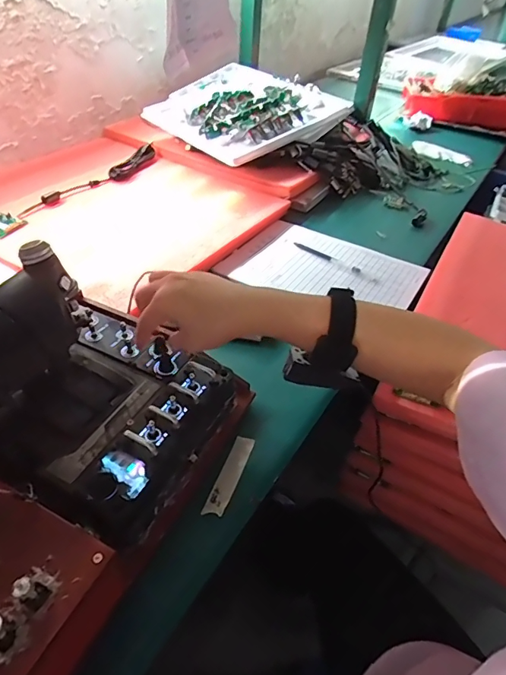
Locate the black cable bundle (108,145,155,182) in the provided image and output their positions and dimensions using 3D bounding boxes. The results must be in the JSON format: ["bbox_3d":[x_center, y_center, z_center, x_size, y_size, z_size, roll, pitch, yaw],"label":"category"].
[{"bbox_3d":[-0.239,-0.355,0.902,0.029,0.028,0.141,18,44,15],"label":"black cable bundle"}]

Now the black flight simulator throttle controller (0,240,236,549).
[{"bbox_3d":[-0.152,0.040,0.421,0.223,0.129,0.204,22,45,18],"label":"black flight simulator throttle controller"}]

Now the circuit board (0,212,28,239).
[{"bbox_3d":[-0.405,-0.180,0.717,0.053,0.012,0.061,24,46,21],"label":"circuit board"}]

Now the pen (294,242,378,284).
[{"bbox_3d":[0.136,-0.128,0.743,0.159,0.005,0.014,30,48,25],"label":"pen"}]

